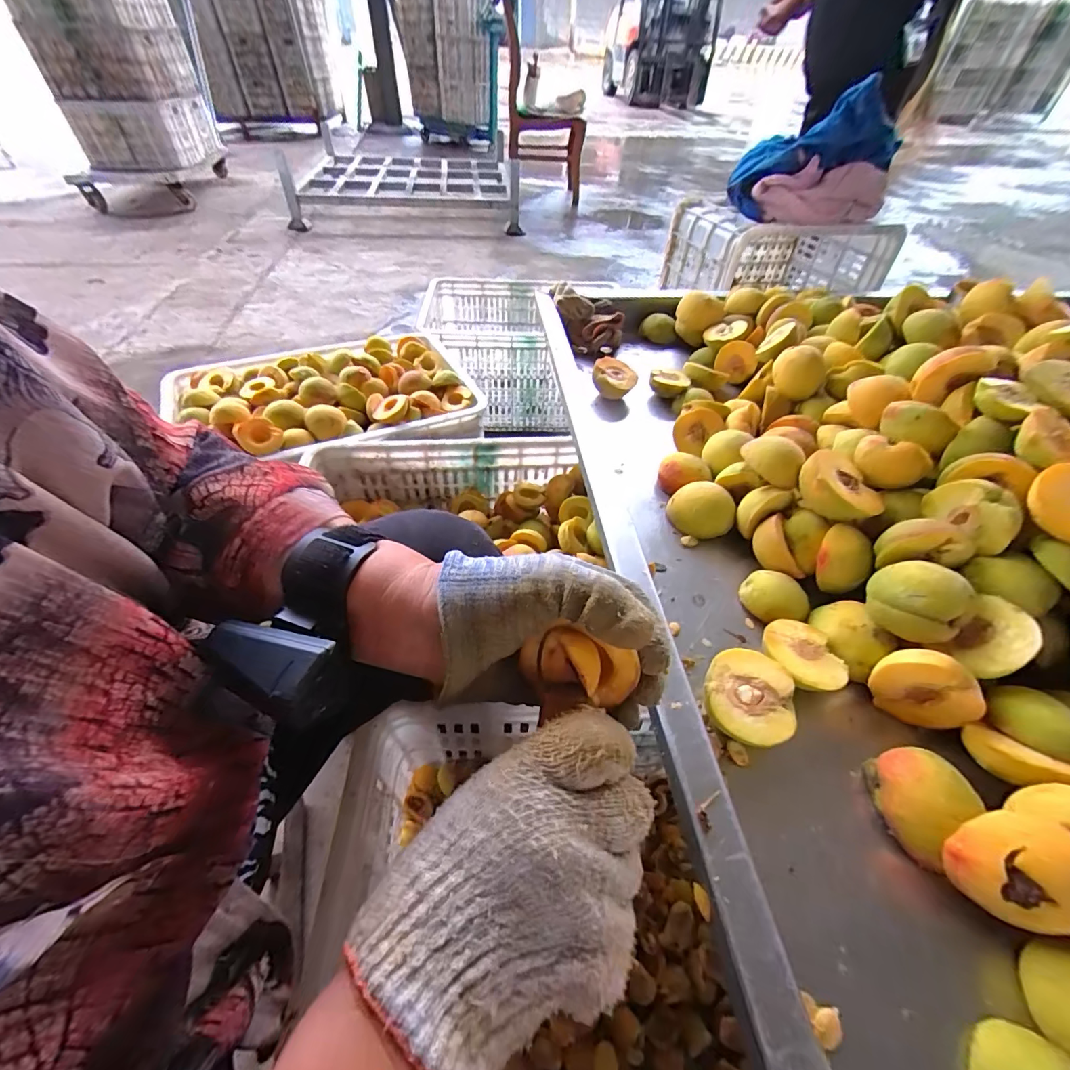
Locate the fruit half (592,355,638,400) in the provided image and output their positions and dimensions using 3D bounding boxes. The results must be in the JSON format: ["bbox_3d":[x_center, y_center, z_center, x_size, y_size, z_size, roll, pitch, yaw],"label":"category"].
[{"bbox_3d":[0.108,-0.213,0.623,0.044,0.037,0.049,-28,54,-25],"label":"fruit half"}]

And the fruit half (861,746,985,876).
[{"bbox_3d":[0.243,0.167,0.285,0.043,0.034,0.062,7,47,5],"label":"fruit half"}]

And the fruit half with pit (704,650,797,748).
[{"bbox_3d":[0.147,0.119,0.325,0.057,0.040,0.060,1,47,-1],"label":"fruit half with pit"}]

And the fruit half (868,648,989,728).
[{"bbox_3d":[0.276,0.107,0.326,0.060,0.057,0.024,25,51,19],"label":"fruit half"}]

